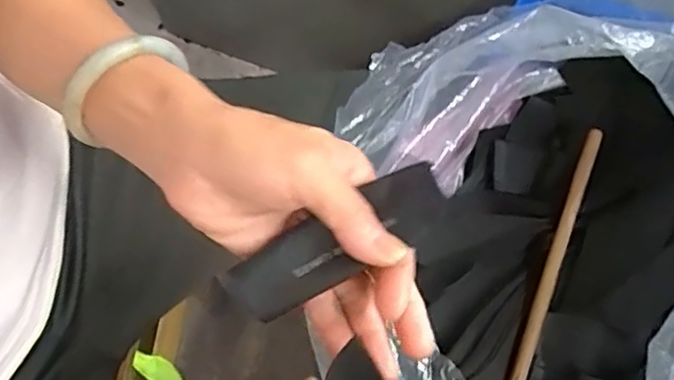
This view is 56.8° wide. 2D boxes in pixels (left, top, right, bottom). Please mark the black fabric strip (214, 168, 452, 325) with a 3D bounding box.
[{"bbox_3d":[-0.001,0.026,0.287,0.108,0.006,0.034,-28,88,5],"label":"black fabric strip"}]

